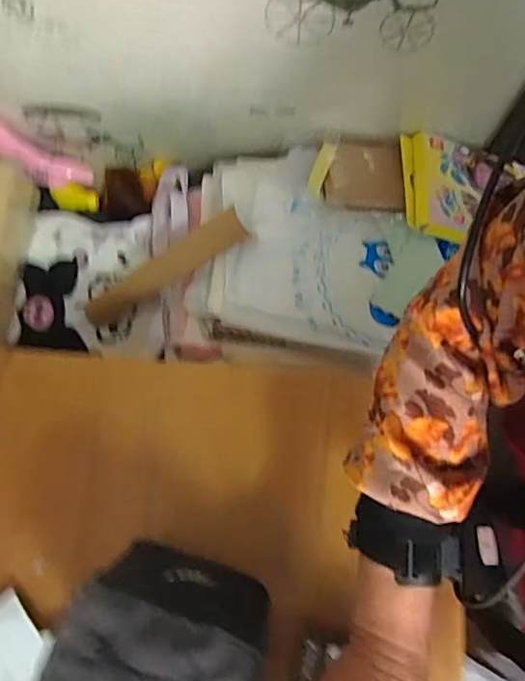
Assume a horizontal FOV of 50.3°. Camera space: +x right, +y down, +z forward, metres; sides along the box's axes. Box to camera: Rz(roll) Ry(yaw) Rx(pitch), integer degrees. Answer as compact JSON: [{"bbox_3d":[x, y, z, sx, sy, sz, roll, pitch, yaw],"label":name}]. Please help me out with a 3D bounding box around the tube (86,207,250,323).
[{"bbox_3d":[-0.144,-0.103,0.798,0.279,0.048,0.054,-28,75,21],"label":"tube"}]

